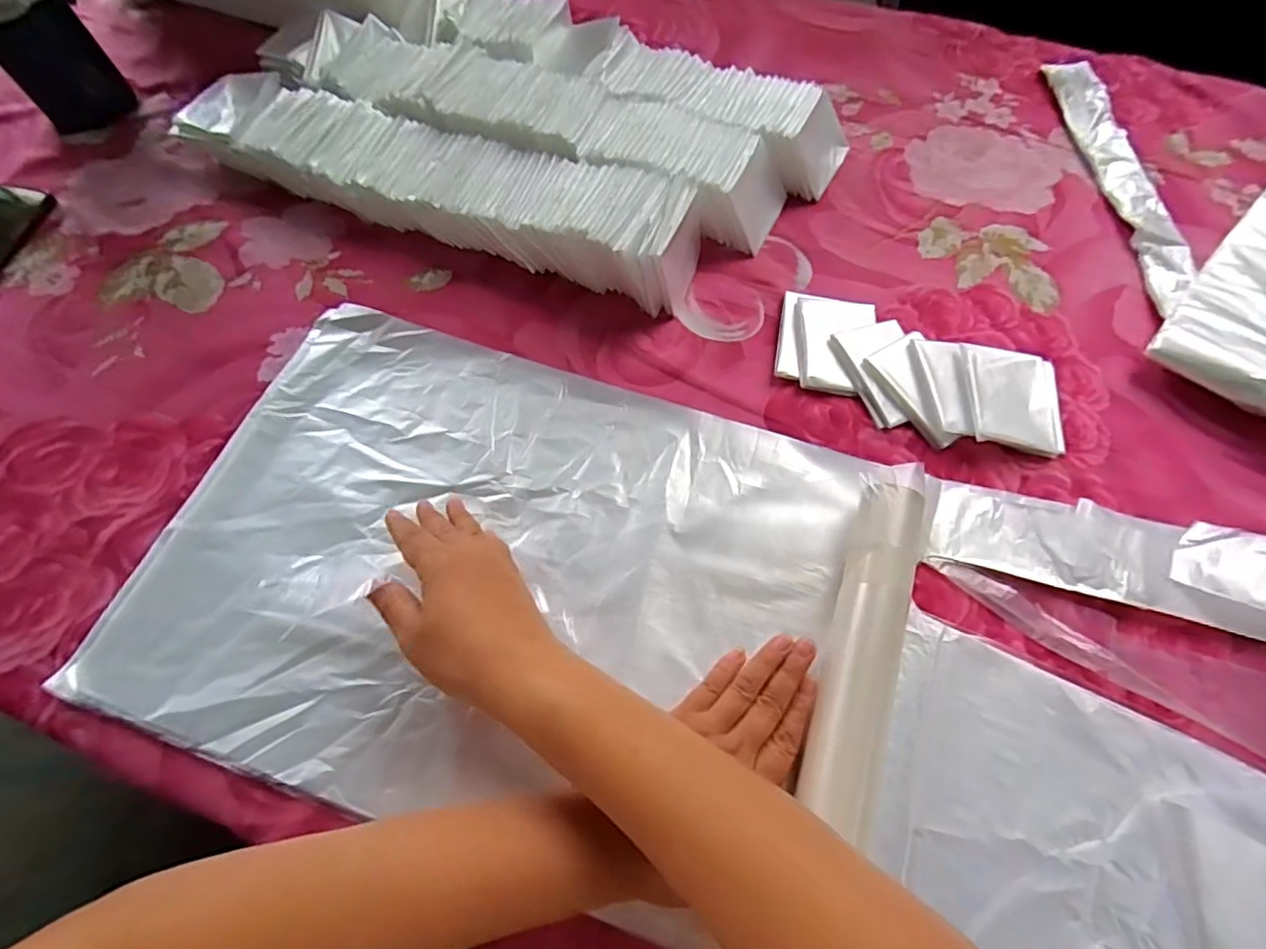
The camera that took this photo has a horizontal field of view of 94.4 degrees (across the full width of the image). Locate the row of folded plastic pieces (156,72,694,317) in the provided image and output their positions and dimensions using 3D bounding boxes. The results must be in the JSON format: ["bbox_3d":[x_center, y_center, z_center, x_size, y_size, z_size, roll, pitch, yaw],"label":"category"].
[{"bbox_3d":[-0.170,-0.249,0.501,0.462,0.053,0.098,18,65,8],"label":"row of folded plastic pieces"}]

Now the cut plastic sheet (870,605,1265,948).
[{"bbox_3d":[0.311,0.242,0.289,0.395,0.018,0.185,26,68,12],"label":"cut plastic sheet"}]

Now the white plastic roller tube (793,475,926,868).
[{"bbox_3d":[0.107,0.165,0.311,0.039,0.039,0.359,19,64,8],"label":"white plastic roller tube"}]

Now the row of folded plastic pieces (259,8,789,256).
[{"bbox_3d":[-0.102,-0.323,0.536,0.493,0.062,0.104,19,64,8],"label":"row of folded plastic pieces"}]

